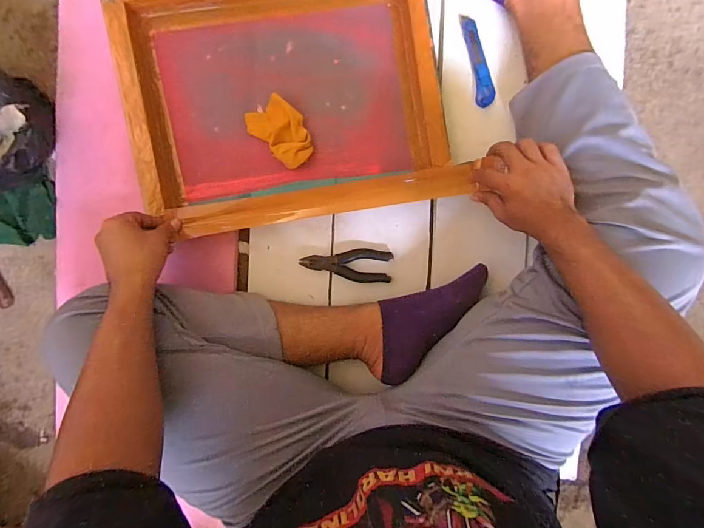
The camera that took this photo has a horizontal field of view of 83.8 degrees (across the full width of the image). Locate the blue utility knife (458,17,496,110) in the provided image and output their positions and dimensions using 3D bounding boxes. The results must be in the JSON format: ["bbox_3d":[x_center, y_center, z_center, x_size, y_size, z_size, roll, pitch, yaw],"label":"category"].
[{"bbox_3d":[0.199,-0.320,0.618,0.030,0.014,0.140,-14,96,-2],"label":"blue utility knife"}]

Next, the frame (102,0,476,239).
[{"bbox_3d":[-0.094,-0.249,0.593,0.454,0.058,0.359,-10,96,-2],"label":"frame"}]

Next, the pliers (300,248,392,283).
[{"bbox_3d":[-0.008,0.000,0.645,0.146,0.009,0.054,6,95,-4],"label":"pliers"}]

